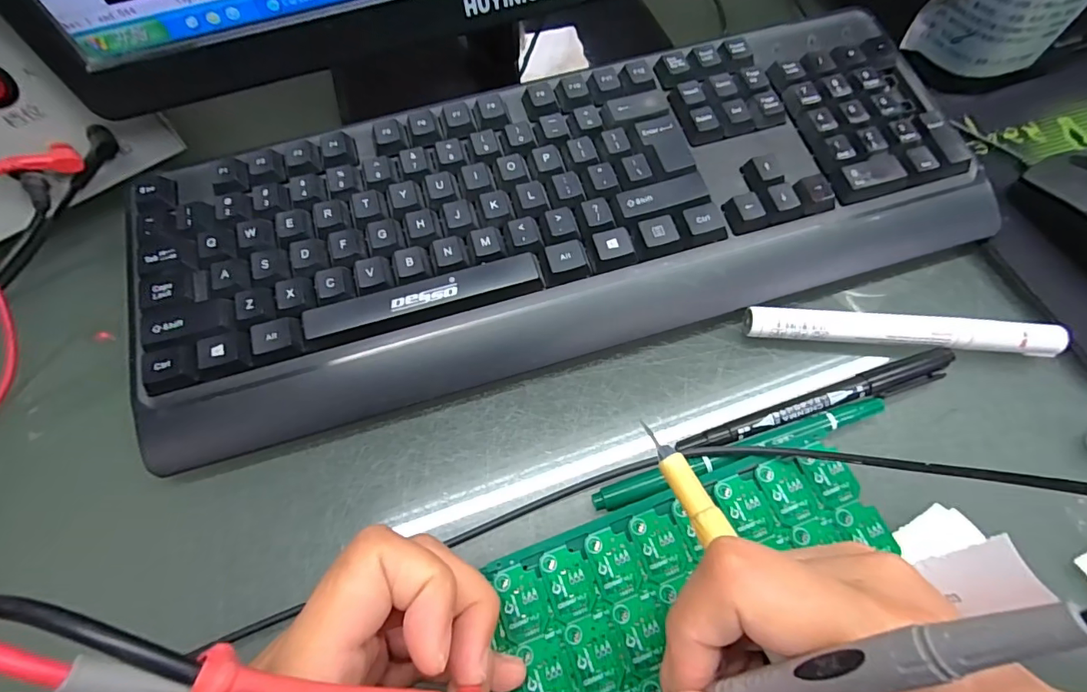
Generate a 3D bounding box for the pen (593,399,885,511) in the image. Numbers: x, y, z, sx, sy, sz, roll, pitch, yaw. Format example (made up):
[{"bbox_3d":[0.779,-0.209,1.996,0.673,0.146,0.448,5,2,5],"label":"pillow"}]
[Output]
[{"bbox_3d":[0.090,0.047,0.211,0.141,0.012,0.010,-16,66,-5],"label":"pen"}]

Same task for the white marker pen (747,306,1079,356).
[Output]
[{"bbox_3d":[0.172,-0.008,0.233,0.144,0.015,0.015,4,65,4],"label":"white marker pen"}]

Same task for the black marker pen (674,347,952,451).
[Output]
[{"bbox_3d":[0.128,0.027,0.224,0.137,0.009,0.013,-17,66,-6],"label":"black marker pen"}]

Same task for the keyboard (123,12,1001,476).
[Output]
[{"bbox_3d":[0.010,-0.074,0.254,0.426,0.032,0.152,-15,72,-7],"label":"keyboard"}]

